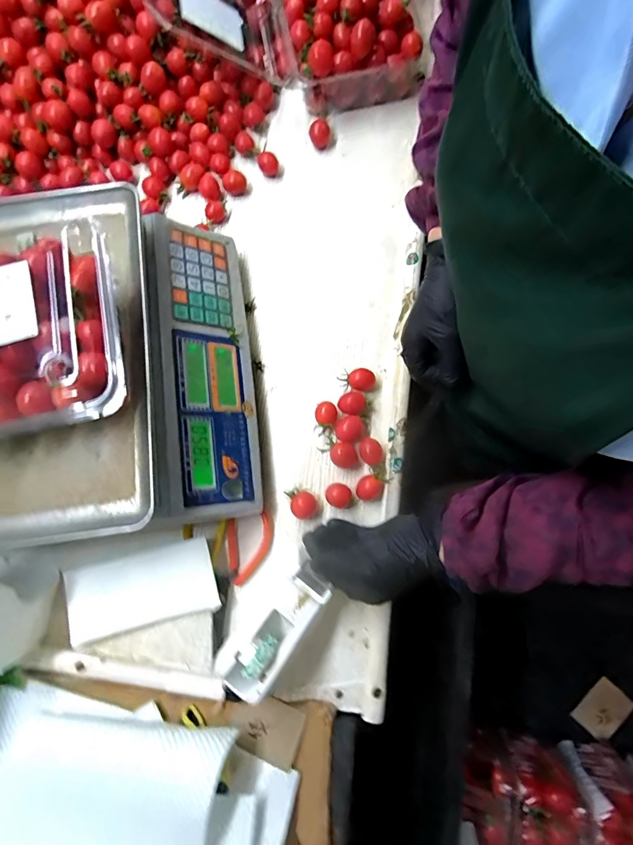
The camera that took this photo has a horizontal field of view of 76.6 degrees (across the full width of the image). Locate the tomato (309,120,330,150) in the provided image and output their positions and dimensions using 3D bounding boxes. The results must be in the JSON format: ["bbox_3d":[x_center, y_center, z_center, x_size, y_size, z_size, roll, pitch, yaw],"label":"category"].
[{"bbox_3d":[0.004,-0.381,0.533,0.025,0.024,0.026,6,78,0],"label":"tomato"}]

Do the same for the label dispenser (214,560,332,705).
[{"bbox_3d":[-0.038,0.192,0.371,0.049,0.033,0.119,40,78,7],"label":"label dispenser"}]

